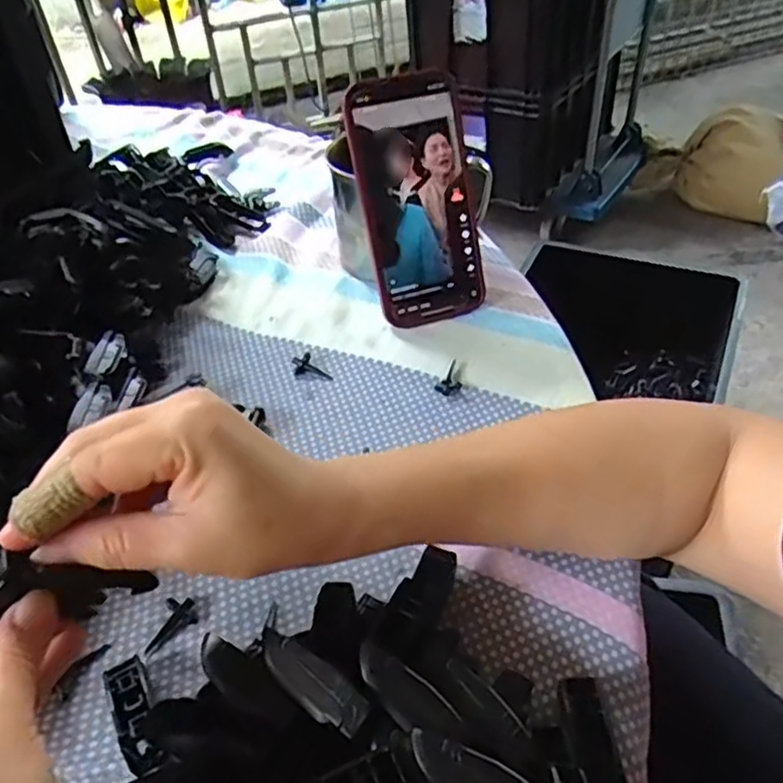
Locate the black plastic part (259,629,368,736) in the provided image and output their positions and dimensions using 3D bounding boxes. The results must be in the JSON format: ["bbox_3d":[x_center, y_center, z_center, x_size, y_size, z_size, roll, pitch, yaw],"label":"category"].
[{"bbox_3d":[-0.029,0.112,0.261,0.052,0.010,0.018,23,77,29],"label":"black plastic part"}]

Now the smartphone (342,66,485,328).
[{"bbox_3d":[0.018,-0.127,0.457,0.074,0.158,0.014,-14,17,-8],"label":"smartphone"}]

